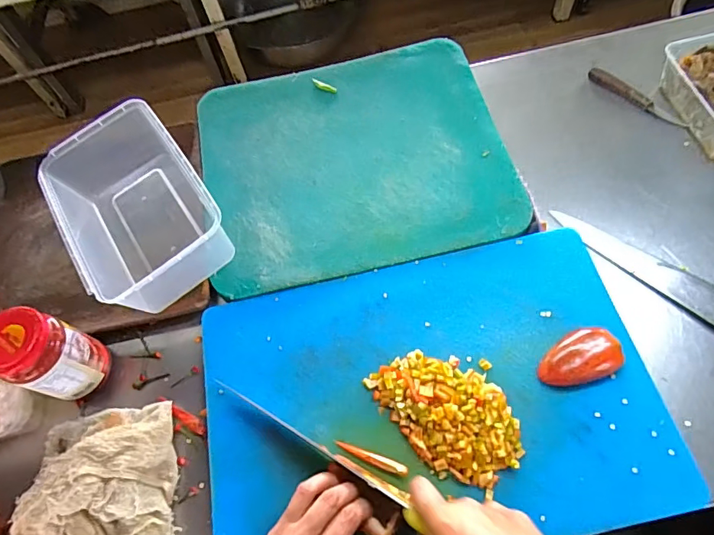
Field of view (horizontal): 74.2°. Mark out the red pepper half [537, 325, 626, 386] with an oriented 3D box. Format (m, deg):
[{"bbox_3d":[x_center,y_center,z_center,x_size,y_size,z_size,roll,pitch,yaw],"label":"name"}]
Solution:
[{"bbox_3d":[0.224,0.090,0.476,0.079,0.033,0.051,-19,63,-4],"label":"red pepper half"}]

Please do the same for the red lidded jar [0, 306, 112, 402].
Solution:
[{"bbox_3d":[-0.317,0.092,0.489,0.069,0.107,0.067,-2,63,4],"label":"red lidded jar"}]

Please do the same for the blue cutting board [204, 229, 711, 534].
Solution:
[{"bbox_3d":[0.070,0.125,0.478,0.441,0.027,0.295,-13,63,-1],"label":"blue cutting board"}]

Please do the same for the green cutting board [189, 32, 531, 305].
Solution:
[{"bbox_3d":[-0.008,-0.152,0.624,0.379,0.018,0.345,-13,64,-3],"label":"green cutting board"}]

